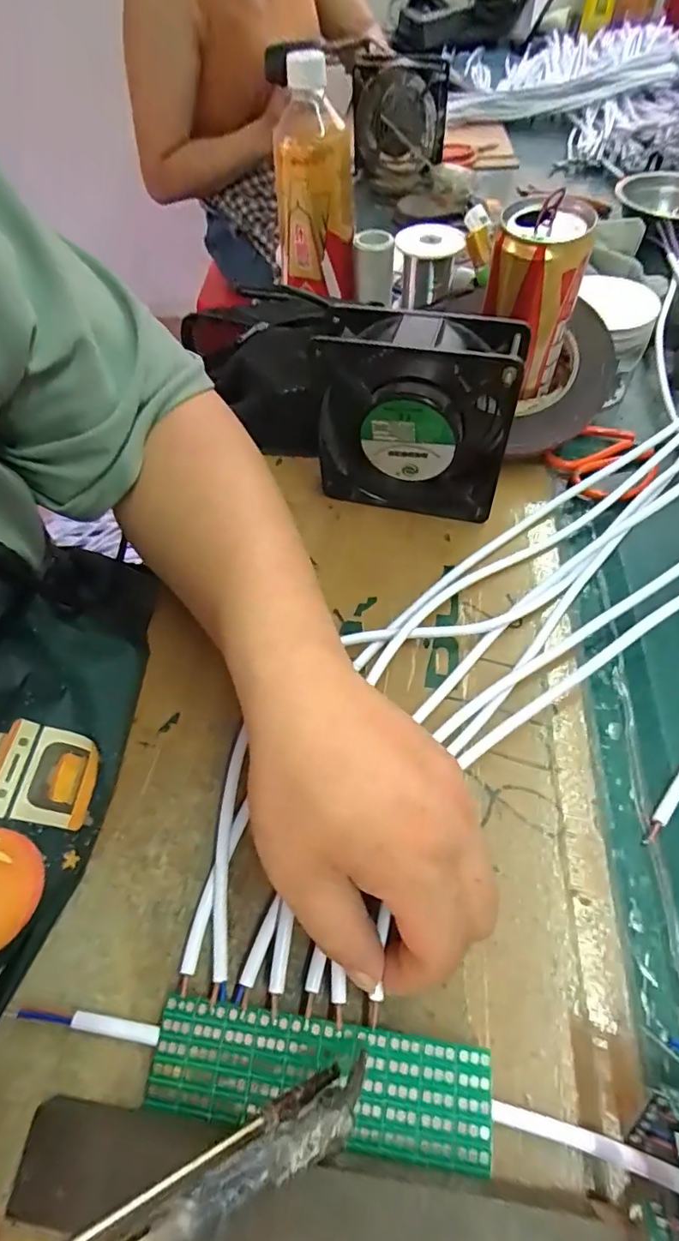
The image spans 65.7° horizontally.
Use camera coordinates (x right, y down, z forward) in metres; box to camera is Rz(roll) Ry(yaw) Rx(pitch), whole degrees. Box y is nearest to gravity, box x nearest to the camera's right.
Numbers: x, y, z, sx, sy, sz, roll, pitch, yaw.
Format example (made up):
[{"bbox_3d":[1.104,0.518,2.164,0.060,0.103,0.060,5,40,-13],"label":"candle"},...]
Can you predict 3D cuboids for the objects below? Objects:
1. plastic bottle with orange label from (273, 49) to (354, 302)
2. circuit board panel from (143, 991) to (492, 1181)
[{"bbox_3d":[-0.025,-0.384,0.469,0.071,0.160,0.050,-5,55,1],"label":"plastic bottle with orange label"},{"bbox_3d":[-0.009,0.175,0.200,0.128,0.004,0.037,4,66,8],"label":"circuit board panel"}]

